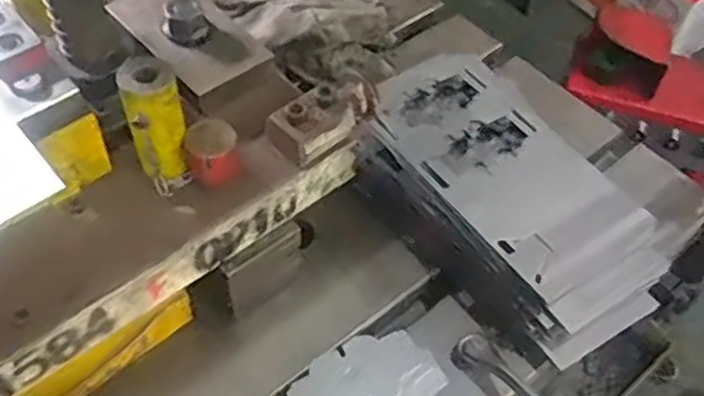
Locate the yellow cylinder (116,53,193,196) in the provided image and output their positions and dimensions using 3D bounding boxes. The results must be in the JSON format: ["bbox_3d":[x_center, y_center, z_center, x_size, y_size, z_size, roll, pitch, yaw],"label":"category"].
[{"bbox_3d":[-0.143,-0.052,0.539,0.041,0.094,0.046,-15,55,-13],"label":"yellow cylinder"}]

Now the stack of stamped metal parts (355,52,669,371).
[{"bbox_3d":[0.138,-0.004,0.684,0.172,0.081,0.315,-28,59,-21],"label":"stack of stamped metal parts"}]

